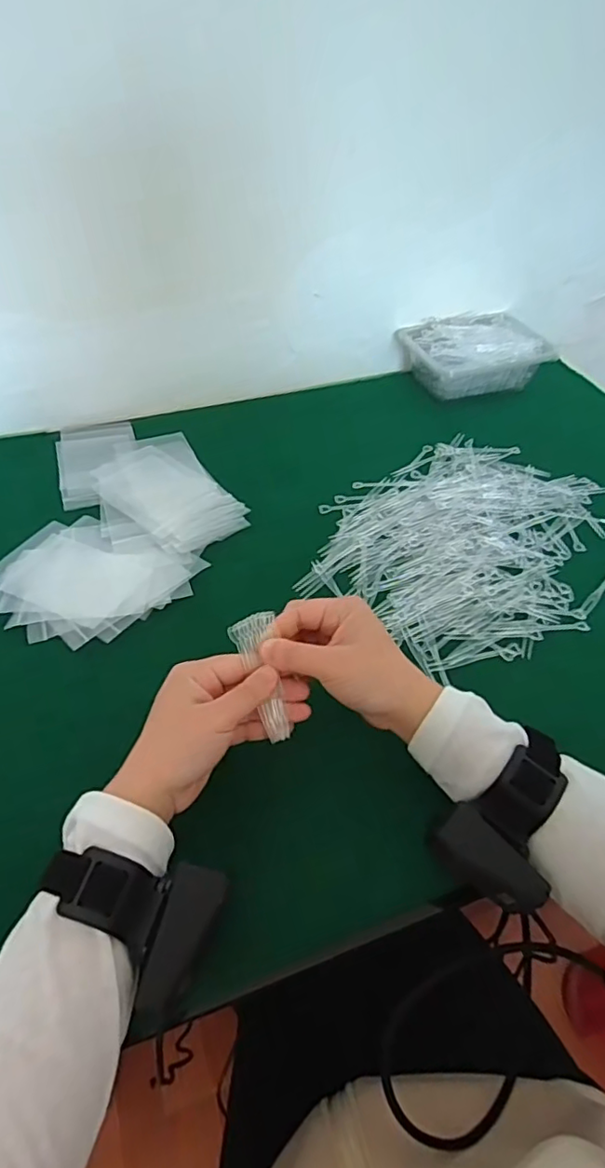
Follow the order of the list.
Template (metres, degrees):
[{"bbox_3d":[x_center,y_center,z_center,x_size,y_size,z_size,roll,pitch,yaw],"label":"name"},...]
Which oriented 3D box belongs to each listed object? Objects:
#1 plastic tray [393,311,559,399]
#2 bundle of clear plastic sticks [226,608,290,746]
[{"bbox_3d":[0.224,-0.302,0.765,0.176,0.059,0.135,-21,51,-18],"label":"plastic tray"},{"bbox_3d":[-0.025,0.065,0.396,0.030,0.008,0.089,-17,97,-15],"label":"bundle of clear plastic sticks"}]

